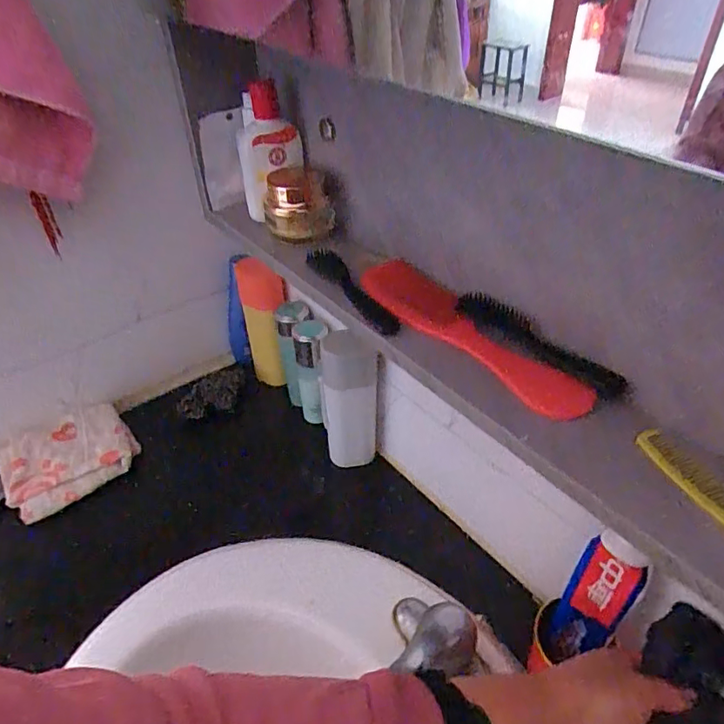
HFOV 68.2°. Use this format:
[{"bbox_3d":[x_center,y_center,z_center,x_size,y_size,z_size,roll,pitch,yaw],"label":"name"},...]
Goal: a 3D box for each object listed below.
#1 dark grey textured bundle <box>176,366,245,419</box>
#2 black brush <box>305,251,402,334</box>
[{"bbox_3d":[-0.218,0.047,0.784,0.102,0.033,0.046,-32,48,-14],"label":"dark grey textured bundle"},{"bbox_3d":[-0.010,-0.063,0.459,0.019,0.016,0.152,-19,44,-20],"label":"black brush"}]

